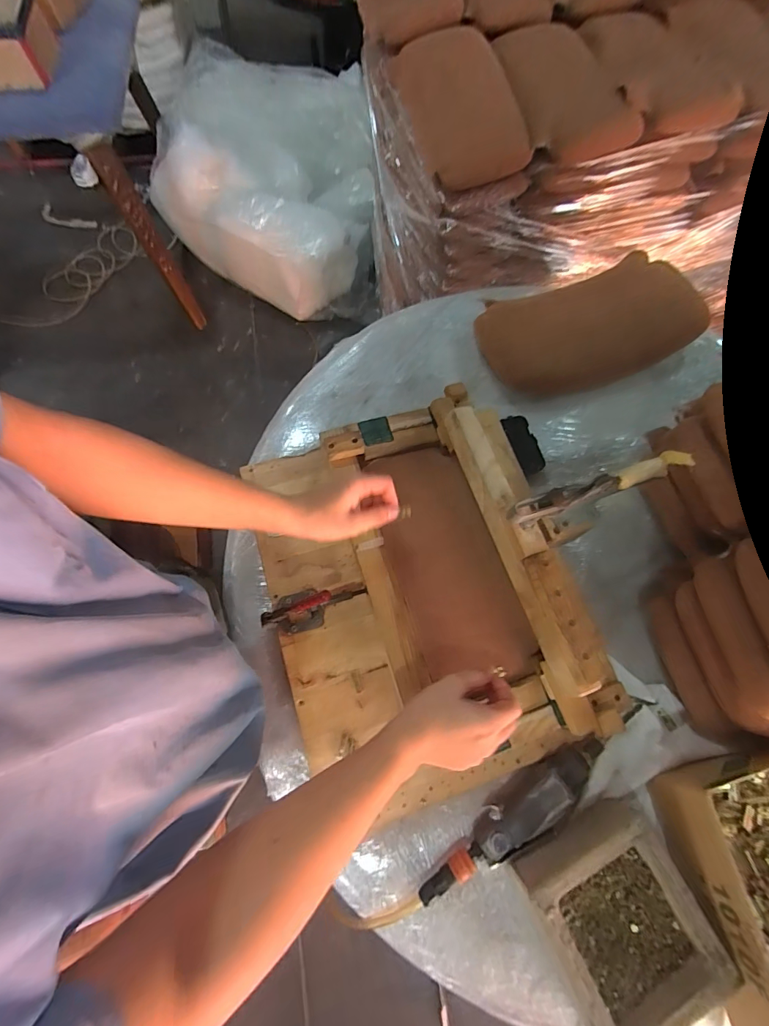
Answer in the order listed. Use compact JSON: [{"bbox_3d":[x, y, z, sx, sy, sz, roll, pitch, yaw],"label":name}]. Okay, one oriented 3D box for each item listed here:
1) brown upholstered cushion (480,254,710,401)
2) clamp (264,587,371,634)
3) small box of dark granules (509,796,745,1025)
[{"bbox_3d":[0.377,-0.347,0.758,0.386,0.115,0.204,-17,71,-9],"label":"brown upholstered cushion"},{"bbox_3d":[-0.097,0.126,0.564,0.143,0.069,0.055,-9,70,-6],"label":"clamp"},{"bbox_3d":[0.262,0.465,0.472,0.175,0.065,0.182,-23,72,-11],"label":"small box of dark granules"}]

